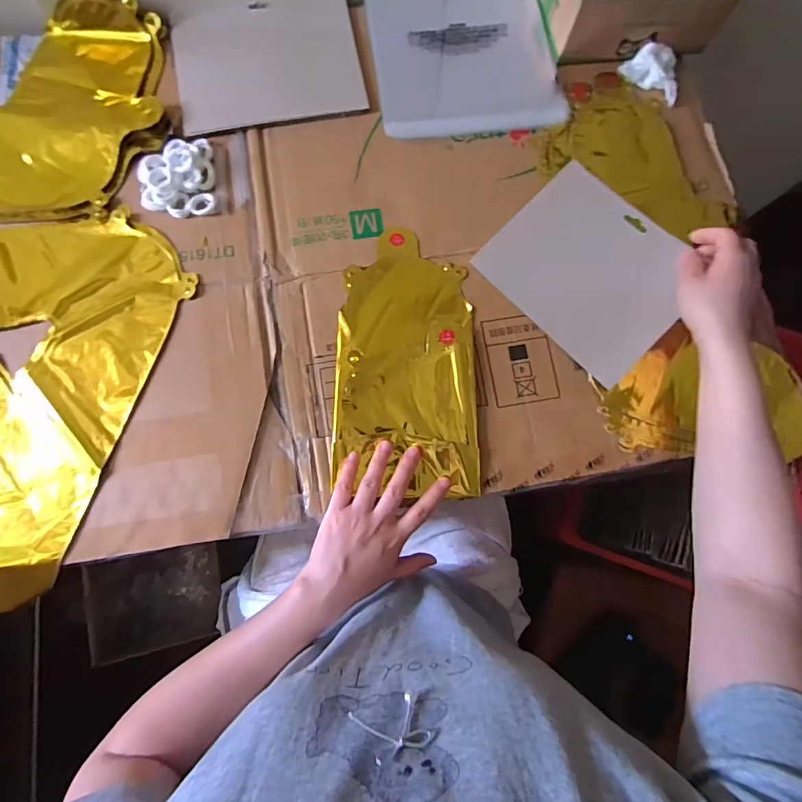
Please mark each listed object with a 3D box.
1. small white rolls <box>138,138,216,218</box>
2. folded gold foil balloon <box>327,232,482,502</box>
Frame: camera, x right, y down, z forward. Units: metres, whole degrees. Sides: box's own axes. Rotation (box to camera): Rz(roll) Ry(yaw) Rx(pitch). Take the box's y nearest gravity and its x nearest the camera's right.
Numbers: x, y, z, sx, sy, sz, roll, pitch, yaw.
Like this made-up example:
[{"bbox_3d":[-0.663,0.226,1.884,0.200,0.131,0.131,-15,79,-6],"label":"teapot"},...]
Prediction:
[{"bbox_3d":[-0.229,-0.231,0.458,0.070,0.018,0.084,-6,81,-4],"label":"small white rolls"},{"bbox_3d":[0.006,-0.042,0.452,0.139,0.016,0.259,1,80,-2],"label":"folded gold foil balloon"}]

